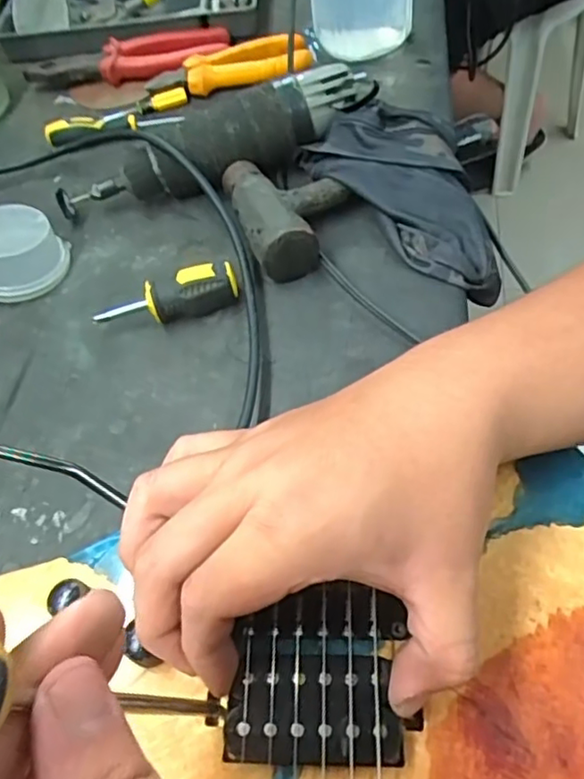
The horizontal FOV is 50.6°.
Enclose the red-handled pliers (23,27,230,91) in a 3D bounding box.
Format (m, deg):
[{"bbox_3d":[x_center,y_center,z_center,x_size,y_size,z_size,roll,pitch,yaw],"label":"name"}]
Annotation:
[{"bbox_3d":[-0.163,-0.329,0.615,0.200,0.017,0.057,-11,56,-3],"label":"red-handled pliers"}]

